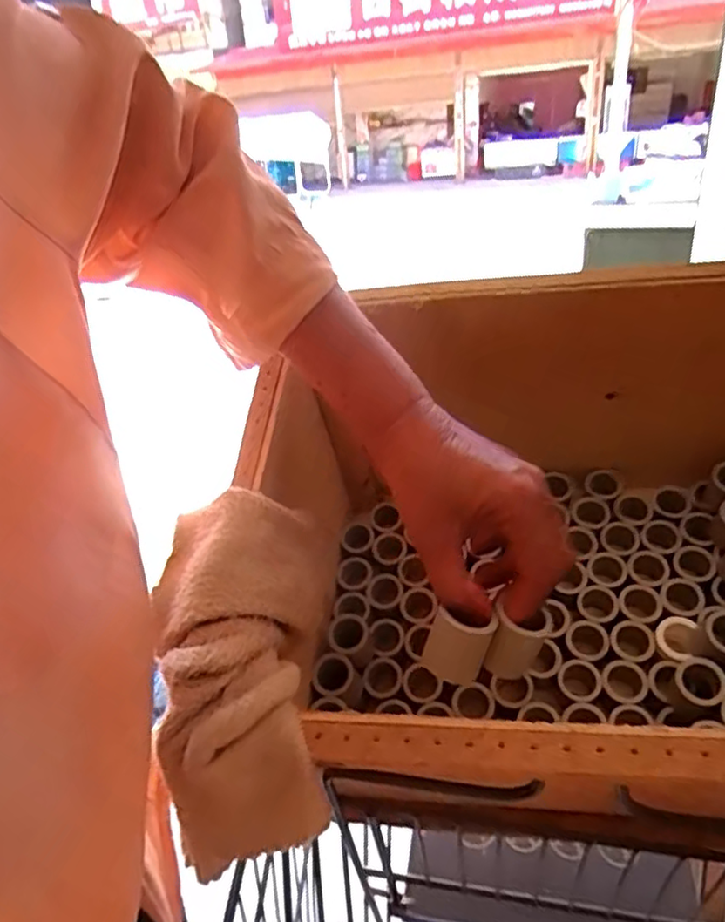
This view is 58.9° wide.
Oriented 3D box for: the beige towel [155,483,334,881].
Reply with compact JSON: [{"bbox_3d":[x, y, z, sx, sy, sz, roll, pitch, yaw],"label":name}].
[{"bbox_3d":[-0.060,0.098,0.327,0.088,0.050,0.181,-5,50,0],"label":"beige towel"}]

